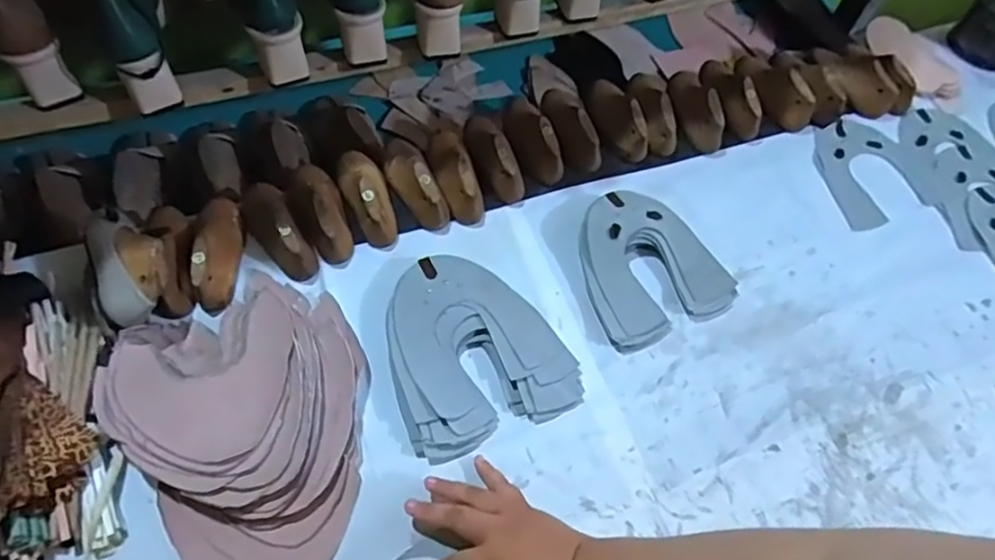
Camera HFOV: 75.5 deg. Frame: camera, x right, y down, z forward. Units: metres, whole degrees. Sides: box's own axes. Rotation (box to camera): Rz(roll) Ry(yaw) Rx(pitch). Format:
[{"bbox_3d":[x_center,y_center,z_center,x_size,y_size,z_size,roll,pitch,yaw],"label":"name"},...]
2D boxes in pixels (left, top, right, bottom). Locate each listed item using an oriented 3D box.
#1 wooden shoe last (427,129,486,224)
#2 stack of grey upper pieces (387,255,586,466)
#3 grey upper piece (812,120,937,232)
[{"bbox_3d":[-0.051,-0.134,0.770,0.049,0.053,0.137,-19,64,-14],"label":"wooden shoe last"},{"bbox_3d":[-0.026,0.065,0.667,0.178,0.025,0.199,-19,64,-14],"label":"stack of grey upper pieces"},{"bbox_3d":[0.487,-0.142,0.841,0.132,0.008,0.159,-11,64,-4],"label":"grey upper piece"}]

